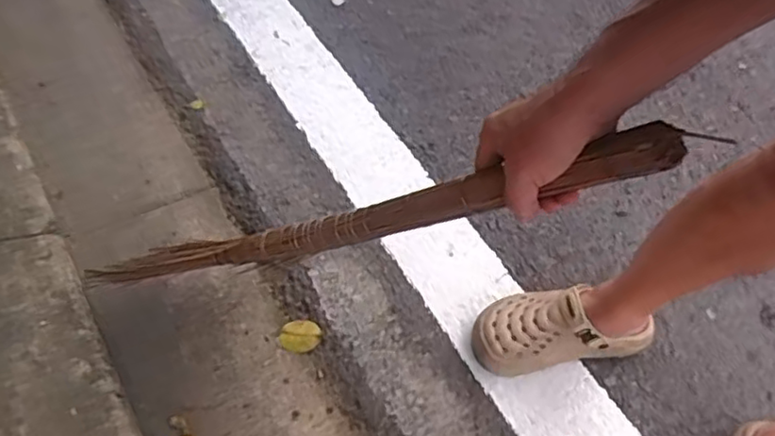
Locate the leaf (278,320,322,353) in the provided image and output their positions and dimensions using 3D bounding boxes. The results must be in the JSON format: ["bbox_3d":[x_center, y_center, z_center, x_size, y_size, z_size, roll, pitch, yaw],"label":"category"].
[{"bbox_3d":[-0.129,0.173,0.949,0.057,0.004,0.050,12,52,3],"label":"leaf"}]

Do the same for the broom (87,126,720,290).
[{"bbox_3d":[-0.094,0.019,0.685,0.820,0.067,0.056,-13,44,38],"label":"broom"}]

